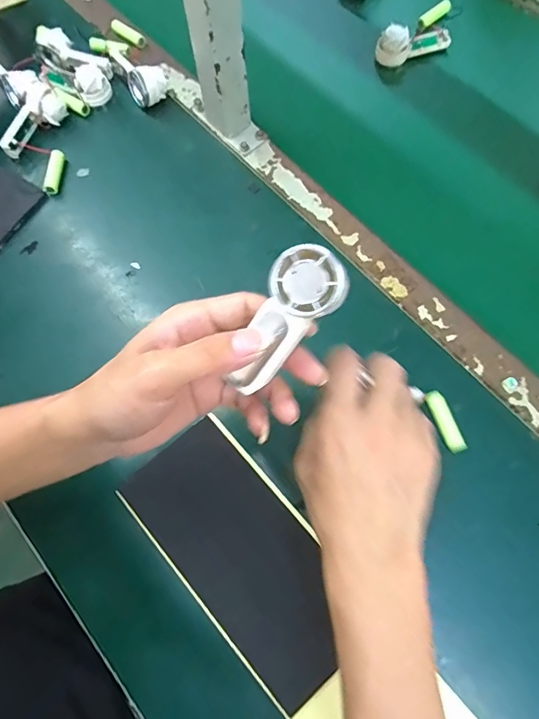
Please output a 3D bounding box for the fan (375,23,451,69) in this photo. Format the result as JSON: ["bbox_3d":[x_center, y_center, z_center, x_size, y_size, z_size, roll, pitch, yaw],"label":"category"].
[{"bbox_3d":[0.177,-0.391,0.562,0.089,0.038,0.029,-21,71,-6],"label":"fan"}]

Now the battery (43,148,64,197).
[{"bbox_3d":[-0.249,-0.216,0.531,0.013,0.014,0.055,4,70,3],"label":"battery"}]

